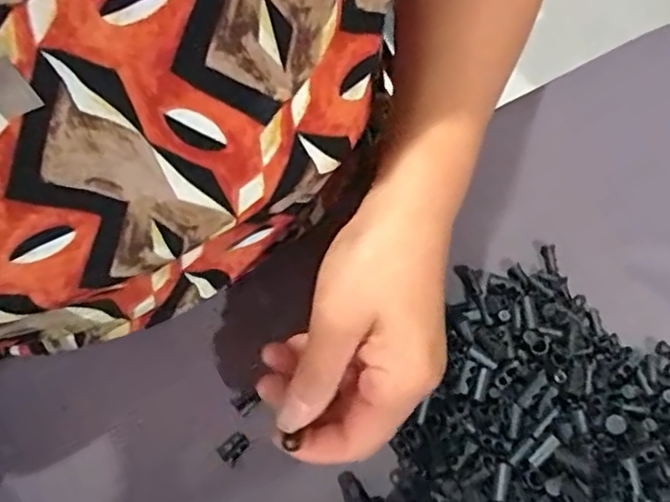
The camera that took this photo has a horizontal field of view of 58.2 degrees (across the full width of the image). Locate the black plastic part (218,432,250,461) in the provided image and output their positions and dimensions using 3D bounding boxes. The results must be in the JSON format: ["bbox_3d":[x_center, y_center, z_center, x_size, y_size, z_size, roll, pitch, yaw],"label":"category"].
[{"bbox_3d":[-0.056,0.108,0.330,0.016,0.005,0.012,-41,74,-11],"label":"black plastic part"}]

